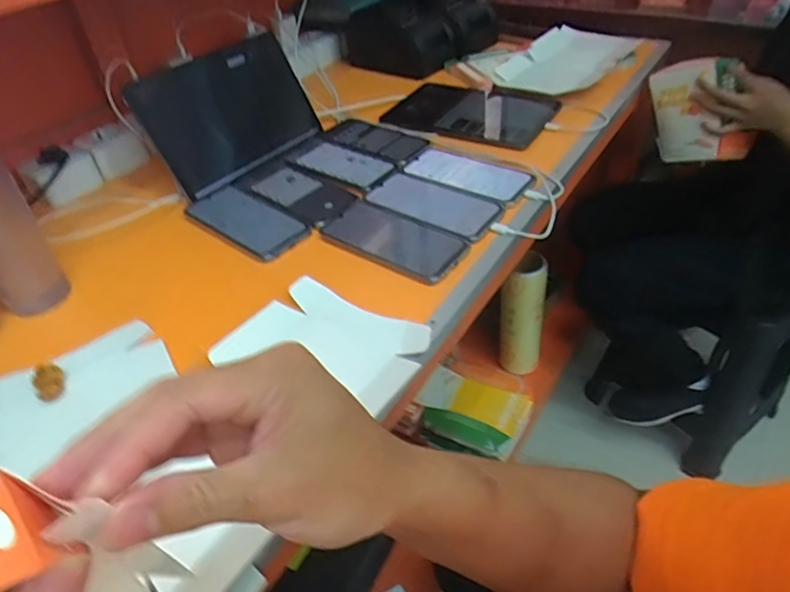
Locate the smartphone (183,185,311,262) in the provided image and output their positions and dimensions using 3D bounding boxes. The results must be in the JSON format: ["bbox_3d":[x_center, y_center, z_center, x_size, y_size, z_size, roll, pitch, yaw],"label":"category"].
[{"bbox_3d":[-0.186,-0.095,0.658,0.171,0.004,0.084,28,51,31],"label":"smartphone"}]

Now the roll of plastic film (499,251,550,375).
[{"bbox_3d":[0.293,0.054,1.221,0.089,0.327,0.083,-2,41,2],"label":"roll of plastic film"}]

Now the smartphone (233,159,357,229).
[{"bbox_3d":[-0.135,-0.144,0.702,0.174,0.010,0.080,30,52,33],"label":"smartphone"}]

